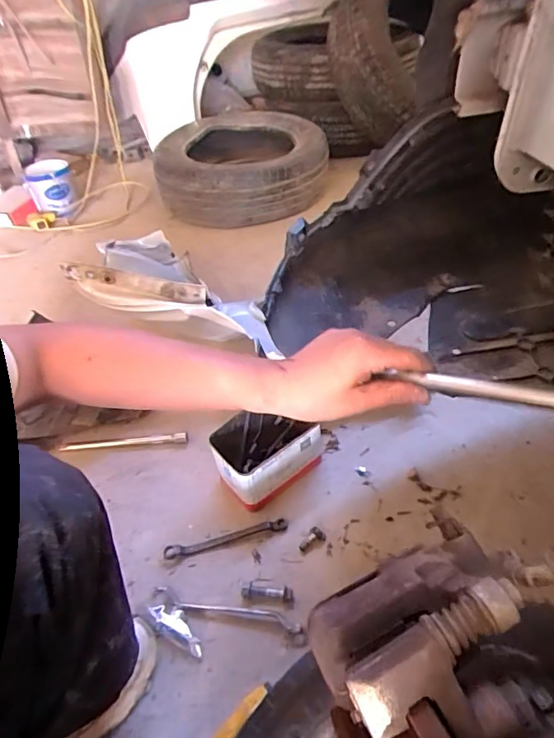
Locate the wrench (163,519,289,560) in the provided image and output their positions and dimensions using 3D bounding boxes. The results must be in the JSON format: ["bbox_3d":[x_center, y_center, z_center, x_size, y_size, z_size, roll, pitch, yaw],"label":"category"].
[{"bbox_3d":[-0.080,0.267,0.753,0.193,0.008,0.022,-12,42,-4],"label":"wrench"}]

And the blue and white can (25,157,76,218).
[{"bbox_3d":[-0.778,-0.627,1.664,0.145,0.174,0.145,-25,45,-19],"label":"blue and white can"}]

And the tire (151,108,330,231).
[{"bbox_3d":[-0.128,-0.689,1.670,0.554,0.201,0.534,-16,43,-9],"label":"tire"}]

